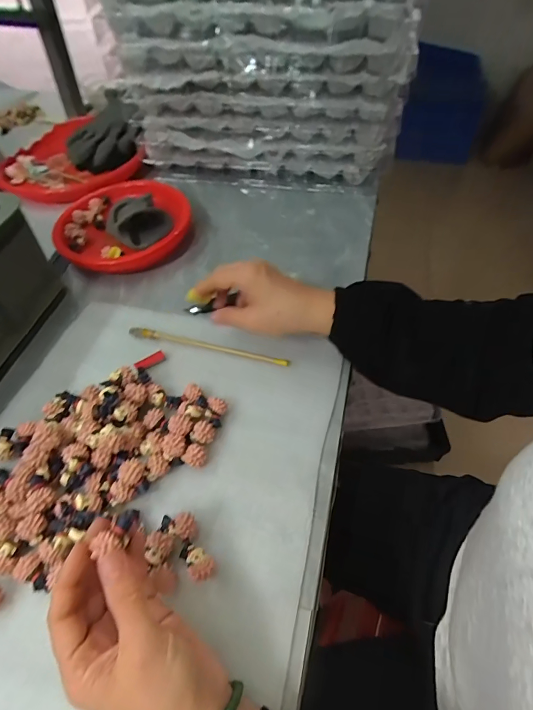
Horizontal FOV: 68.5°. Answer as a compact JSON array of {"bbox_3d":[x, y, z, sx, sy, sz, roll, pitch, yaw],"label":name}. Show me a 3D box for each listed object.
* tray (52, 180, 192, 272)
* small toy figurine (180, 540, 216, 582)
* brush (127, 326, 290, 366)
[{"bbox_3d":[-0.196,-0.183,0.543,0.173,0.051,0.173,-1,52,2],"label":"tray"},{"bbox_3d":[-0.052,0.156,0.296,0.018,0.016,0.032,-36,58,-21],"label":"small toy figurine"},{"bbox_3d":[-0.067,-0.011,0.425,0.183,0.010,0.010,12,54,12],"label":"brush"}]

